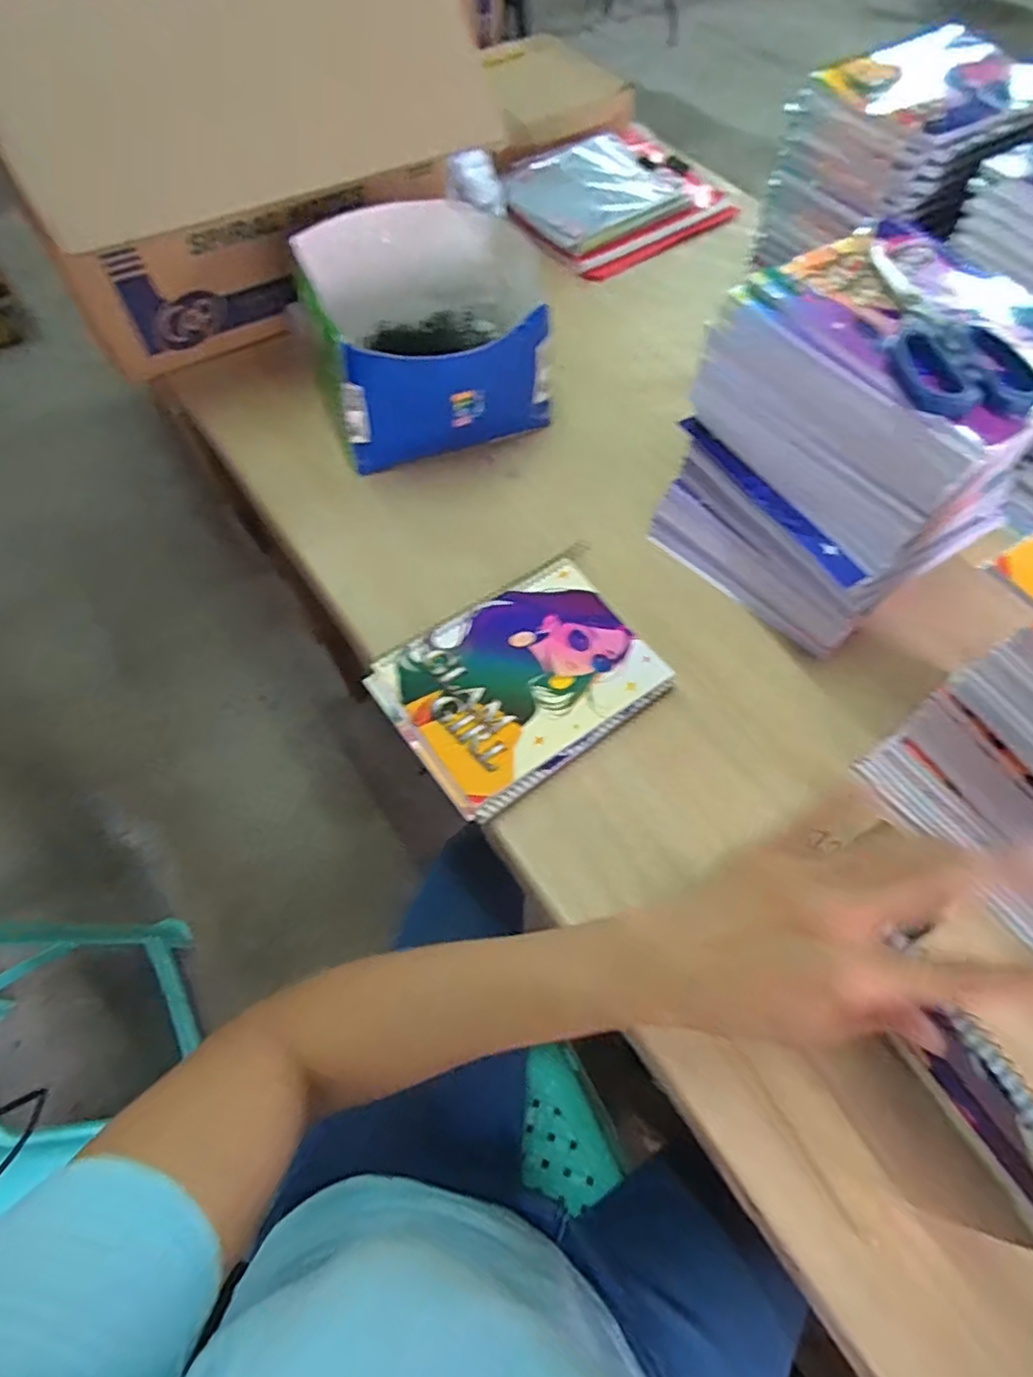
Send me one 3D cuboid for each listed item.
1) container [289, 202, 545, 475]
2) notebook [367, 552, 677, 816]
[{"bbox_3d":[-0.086,-0.348,0.631,0.206,0.117,0.234,-15,63,-10],"label":"container"},{"bbox_3d":[0.004,-0.008,0.512,0.201,0.014,0.154,-34,68,-18],"label":"notebook"}]

